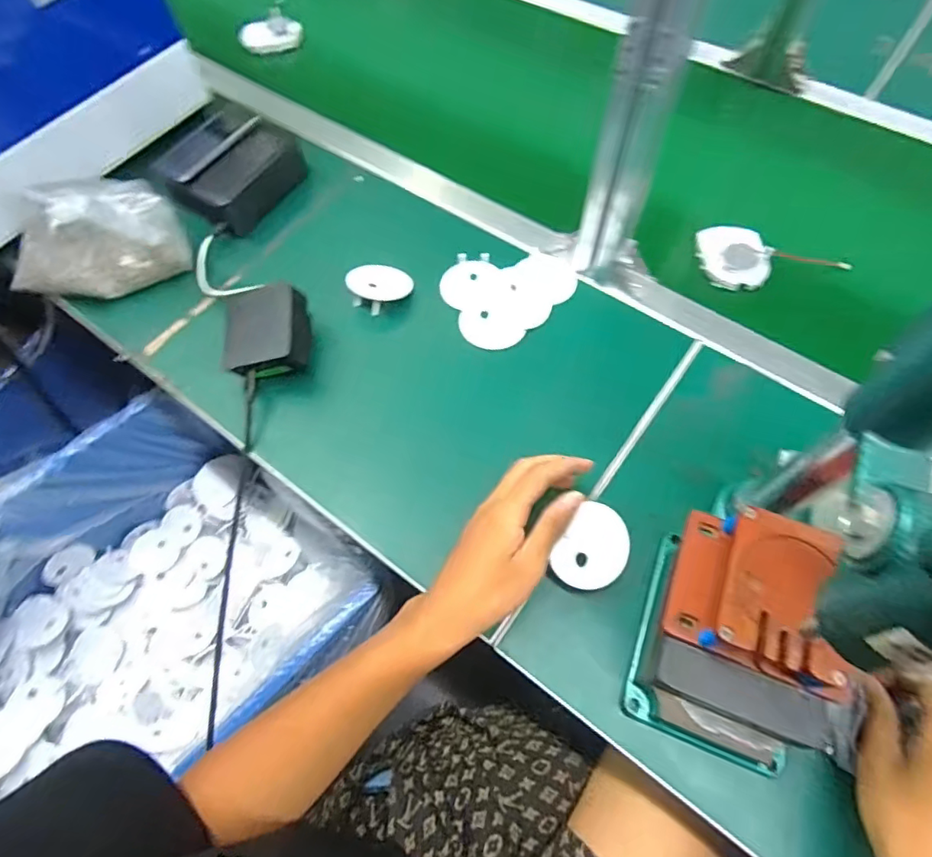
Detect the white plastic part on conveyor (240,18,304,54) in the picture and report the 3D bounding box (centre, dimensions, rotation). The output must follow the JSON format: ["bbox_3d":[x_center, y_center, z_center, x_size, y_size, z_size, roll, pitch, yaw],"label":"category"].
[{"bbox_3d":[-0.276,-0.556,0.775,0.086,0.031,0.031,-16,63,-7],"label":"white plastic part on conveyor"}]

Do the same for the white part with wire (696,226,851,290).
[{"bbox_3d":[0.308,-0.182,0.567,0.127,0.019,0.079,-9,63,-4],"label":"white part with wire"}]

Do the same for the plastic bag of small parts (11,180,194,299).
[{"bbox_3d":[-0.381,-0.184,0.544,0.187,0.101,0.054,-11,63,-5],"label":"plastic bag of small parts"}]

